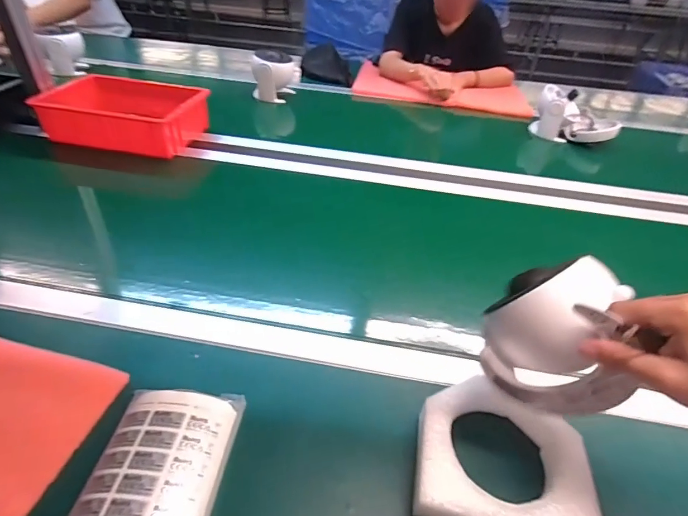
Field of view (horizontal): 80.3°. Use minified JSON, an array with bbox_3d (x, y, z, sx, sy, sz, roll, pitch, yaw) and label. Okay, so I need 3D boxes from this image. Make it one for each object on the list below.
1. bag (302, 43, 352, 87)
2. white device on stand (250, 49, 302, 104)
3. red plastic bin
[{"bbox_3d":[-0.058,-0.631,1.341,0.171,0.095,0.140,2,39,-3],"label":"bag"},{"bbox_3d":[-0.188,-0.520,1.152,0.125,0.108,0.131,2,39,-3],"label":"white device on stand"},{"bbox_3d":[-0.463,-0.307,0.877,0.283,0.080,0.208,9,40,5],"label":"red plastic bin"}]

